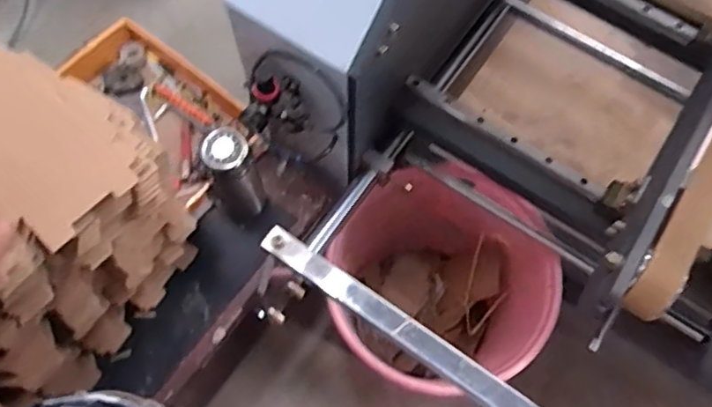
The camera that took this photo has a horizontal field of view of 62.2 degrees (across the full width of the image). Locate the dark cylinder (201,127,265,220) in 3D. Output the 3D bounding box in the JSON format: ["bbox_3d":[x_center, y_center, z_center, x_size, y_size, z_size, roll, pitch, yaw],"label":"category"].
[{"bbox_3d":[-0.200,-0.041,0.980,0.072,0.207,0.079,0,68,0],"label":"dark cylinder"}]

